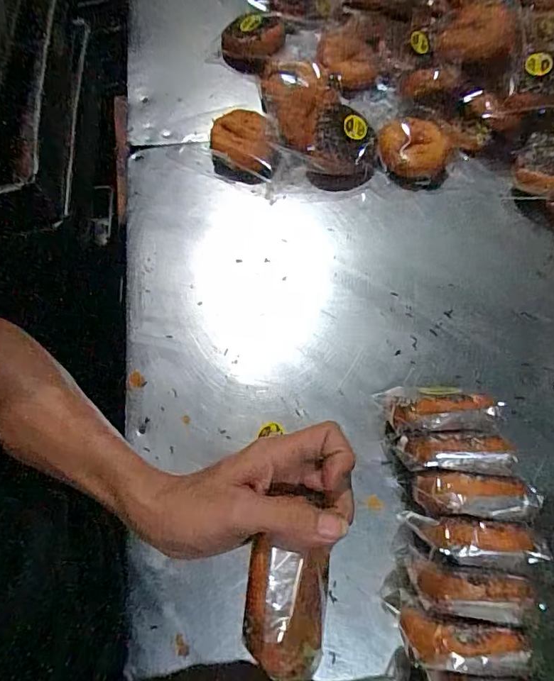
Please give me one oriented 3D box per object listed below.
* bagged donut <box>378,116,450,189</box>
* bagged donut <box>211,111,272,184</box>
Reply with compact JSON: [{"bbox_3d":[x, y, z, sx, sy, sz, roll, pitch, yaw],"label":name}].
[{"bbox_3d":[0.188,-0.261,0.648,0.103,0.033,0.109,13,66,5],"label":"bagged donut"},{"bbox_3d":[-0.050,-0.268,0.646,0.081,0.036,0.118,-6,65,-3],"label":"bagged donut"}]

